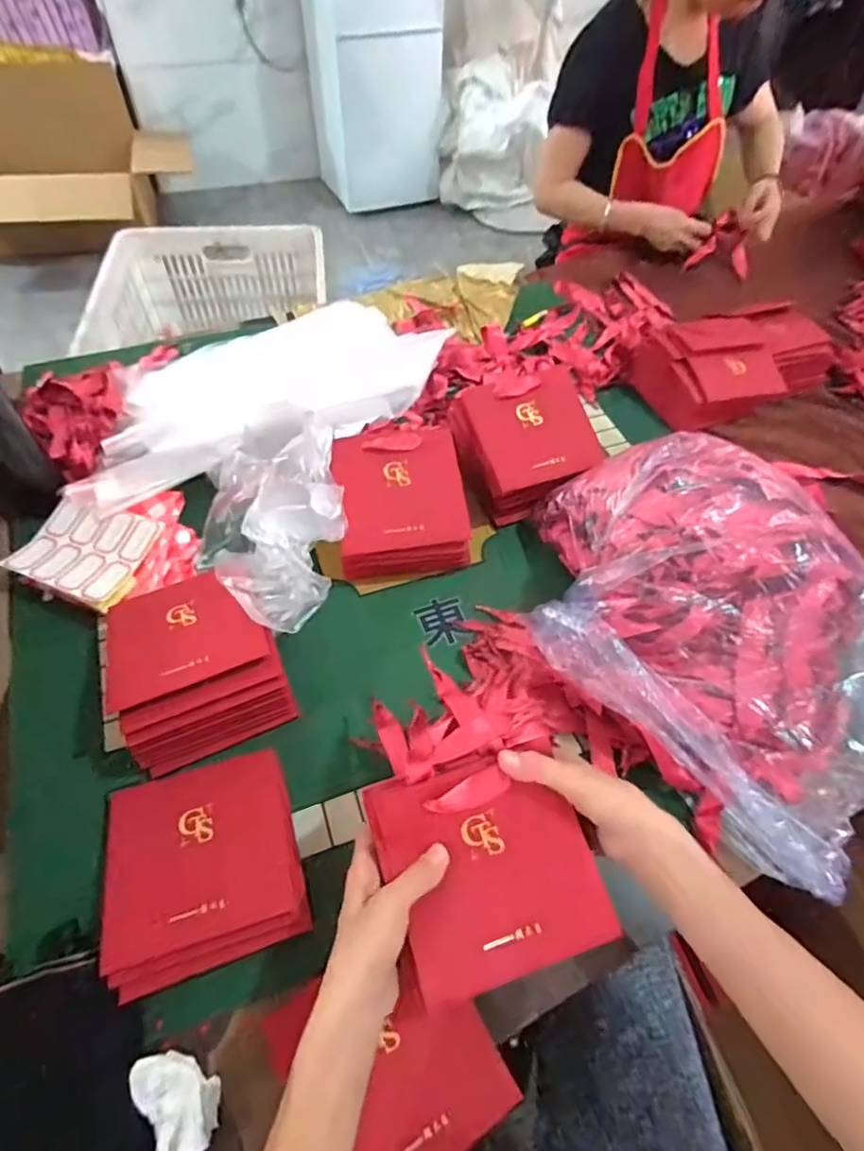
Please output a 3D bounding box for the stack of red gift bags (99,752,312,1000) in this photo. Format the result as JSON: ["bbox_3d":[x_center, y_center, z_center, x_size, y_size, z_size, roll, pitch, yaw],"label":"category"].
[{"bbox_3d":[-0.188,0.231,0.470,0.143,0.026,0.155,-14,57,-13],"label":"stack of red gift bags"}]

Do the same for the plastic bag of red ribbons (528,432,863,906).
[{"bbox_3d":[0.278,0.024,0.564,0.320,0.145,0.396,-38,65,-26],"label":"plastic bag of red ribbons"}]

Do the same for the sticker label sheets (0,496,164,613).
[{"bbox_3d":[-0.379,-0.027,0.629,0.140,0.012,0.117,17,56,8],"label":"sticker label sheets"}]

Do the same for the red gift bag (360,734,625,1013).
[{"bbox_3d":[0.040,0.206,0.408,0.143,0.014,0.141,-16,76,-5],"label":"red gift bag"}]

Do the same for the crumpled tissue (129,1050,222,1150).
[{"bbox_3d":[-0.174,0.372,0.394,0.046,0.028,0.079,-20,58,-16],"label":"crumpled tissue"}]

